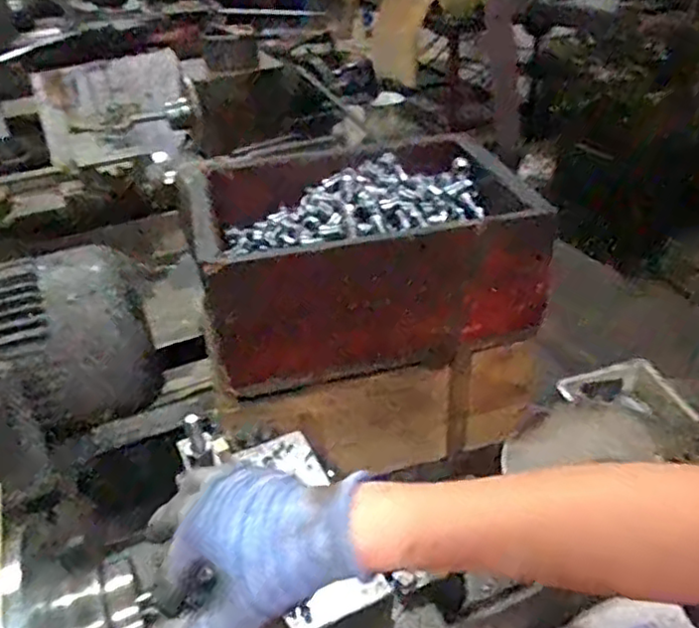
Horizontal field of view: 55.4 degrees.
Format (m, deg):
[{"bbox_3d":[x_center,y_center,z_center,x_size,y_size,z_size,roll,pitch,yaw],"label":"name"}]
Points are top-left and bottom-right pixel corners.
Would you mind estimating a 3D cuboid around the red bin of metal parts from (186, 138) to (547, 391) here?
[{"bbox_3d":[0.017,-0.062,0.751,0.336,0.143,0.222,-9,35,-6],"label":"red bin of metal parts"}]

